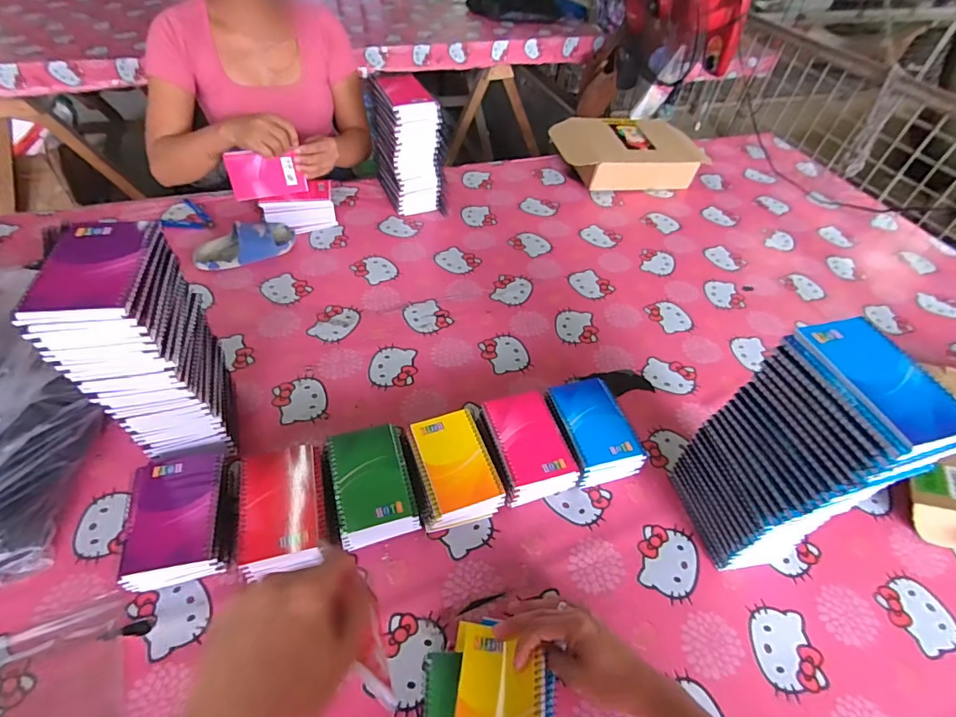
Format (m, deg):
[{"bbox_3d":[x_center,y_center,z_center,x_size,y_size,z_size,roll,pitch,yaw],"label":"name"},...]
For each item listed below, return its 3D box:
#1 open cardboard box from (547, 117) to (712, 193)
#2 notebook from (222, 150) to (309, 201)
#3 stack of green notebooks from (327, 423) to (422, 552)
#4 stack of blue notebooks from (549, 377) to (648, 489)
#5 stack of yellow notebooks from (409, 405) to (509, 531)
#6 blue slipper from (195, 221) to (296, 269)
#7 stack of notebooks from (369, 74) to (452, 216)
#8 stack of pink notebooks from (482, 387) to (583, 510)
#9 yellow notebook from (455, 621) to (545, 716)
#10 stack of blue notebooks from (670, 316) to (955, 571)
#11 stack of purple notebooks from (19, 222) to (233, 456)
[{"bbox_3d":[0.359,-0.495,1.176,0.348,0.105,0.188,-6,49,-9],"label":"open cardboard box"},{"bbox_3d":[-0.406,-0.351,0.932,0.131,0.077,0.009,-14,34,-14],"label":"notebook"},{"bbox_3d":[-0.129,0.155,0.603,0.093,0.053,0.132,-11,50,-13],"label":"stack of green notebooks"},{"bbox_3d":[0.156,0.100,0.672,0.103,0.059,0.142,-9,50,-12],"label":"stack of blue notebooks"},{"bbox_3d":[-0.033,0.141,0.621,0.101,0.052,0.141,-11,50,-13],"label":"stack of yellow notebooks"},{"bbox_3d":[-0.439,-0.222,0.908,0.174,0.060,0.086,-20,53,-20],"label":"blue slipper"},{"bbox_3d":[-0.143,-0.434,1.003,0.116,0.233,0.146,-14,51,-15],"label":"stack of notebooks"},{"bbox_3d":[0.066,0.121,0.648,0.097,0.055,0.143,-10,50,-12],"label":"stack of pink notebooks"},{"bbox_3d":[0.018,0.328,0.457,0.087,0.017,0.135,-1,50,12],"label":"yellow notebook"},{"bbox_3d":[0.334,0.111,0.525,0.109,0.290,0.139,-10,50,-12],"label":"stack of blue notebooks"},{"bbox_3d":[-0.365,0.008,0.555,0.098,0.293,0.133,-8,49,-11],"label":"stack of purple notebooks"}]

